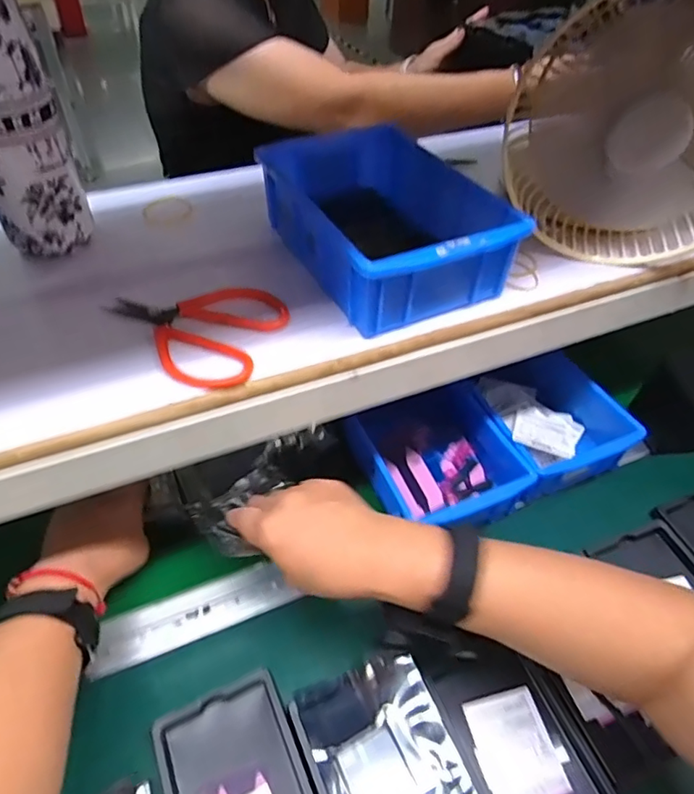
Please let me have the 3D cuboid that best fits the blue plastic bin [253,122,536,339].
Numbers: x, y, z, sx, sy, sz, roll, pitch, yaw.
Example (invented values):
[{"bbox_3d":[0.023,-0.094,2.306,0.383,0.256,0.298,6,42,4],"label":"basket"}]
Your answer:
[{"bbox_3d":[0.028,-0.133,0.428,0.129,0.065,0.191,-20,49,-21],"label":"blue plastic bin"}]

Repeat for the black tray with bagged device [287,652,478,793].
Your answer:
[{"bbox_3d":[0.034,0.271,0.382,0.099,0.023,0.159,-18,48,-18],"label":"black tray with bagged device"}]

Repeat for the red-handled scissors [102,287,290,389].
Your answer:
[{"bbox_3d":[-0.109,-0.049,0.378,0.116,0.014,0.090,15,46,13],"label":"red-handled scissors"}]

